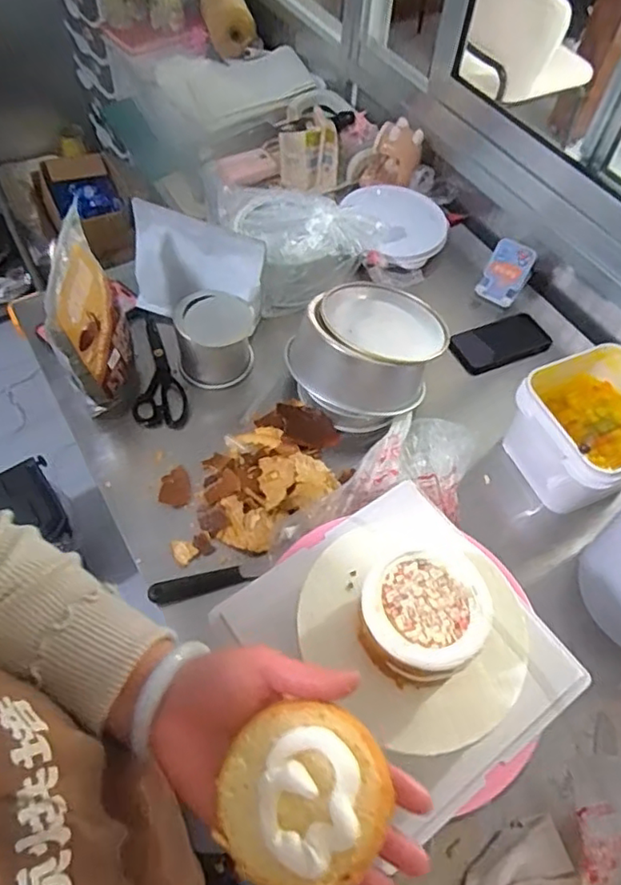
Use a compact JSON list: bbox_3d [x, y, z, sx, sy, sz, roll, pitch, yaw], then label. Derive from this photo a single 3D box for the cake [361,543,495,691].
[{"bbox_3d":[0.090,0.138,0.496,0.097,0.061,0.102,26,60,12],"label":"cake"}]

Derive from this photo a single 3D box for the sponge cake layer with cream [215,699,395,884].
[{"bbox_3d":[-0.005,0.196,0.336,0.088,0.021,0.087,-9,59,-9],"label":"sponge cake layer with cream"}]

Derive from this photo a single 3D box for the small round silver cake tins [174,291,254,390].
[{"bbox_3d":[-0.138,-0.151,0.880,0.110,0.114,0.102,-6,58,-7],"label":"small round silver cake tins"}]

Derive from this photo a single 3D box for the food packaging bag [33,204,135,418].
[{"bbox_3d":[-0.280,-0.157,0.786,0.064,0.211,0.178,3,58,-2],"label":"food packaging bag"}]

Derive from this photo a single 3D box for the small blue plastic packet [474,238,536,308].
[{"bbox_3d":[0.322,-0.277,0.996,0.069,0.099,0.015,22,27,-4],"label":"small blue plastic packet"}]

